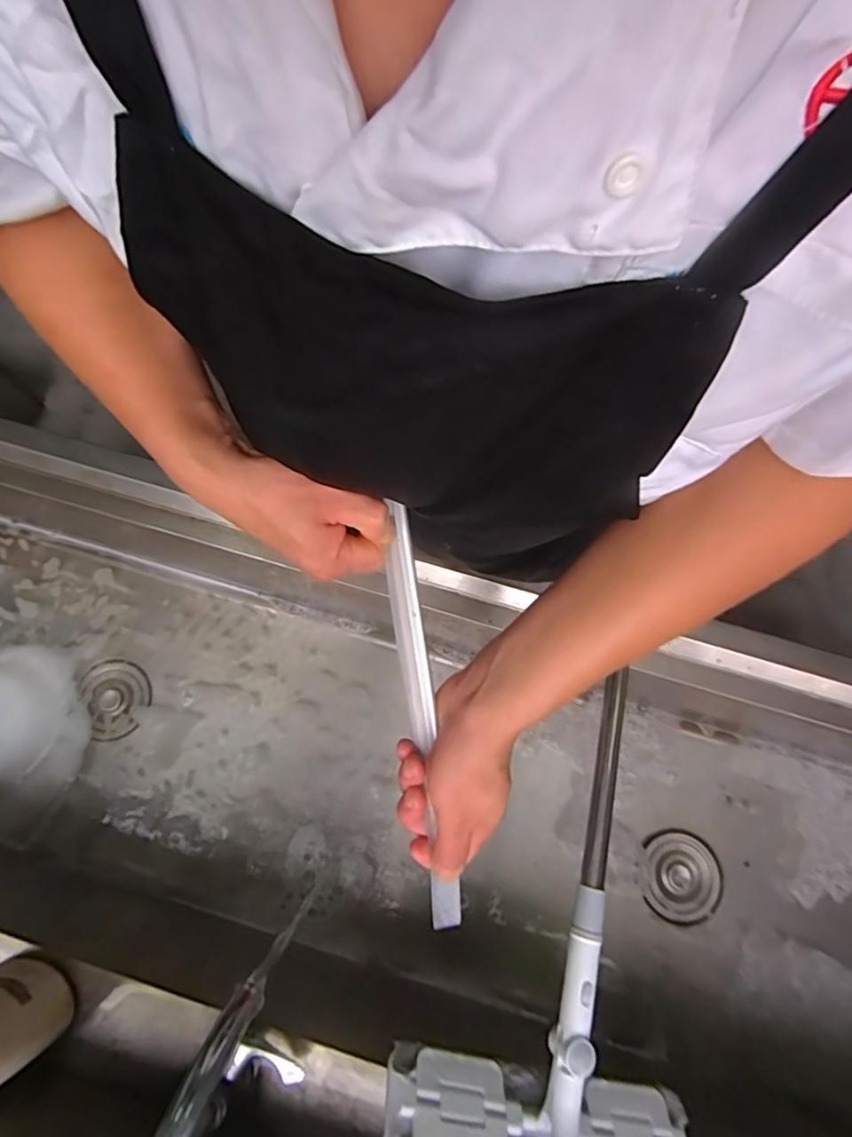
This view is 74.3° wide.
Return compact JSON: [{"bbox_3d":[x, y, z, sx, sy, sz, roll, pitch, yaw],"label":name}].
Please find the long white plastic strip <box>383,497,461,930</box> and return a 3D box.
[{"bbox_3d":[-0.005,0.103,0.394,0.021,0.009,0.294,-8,90,-3],"label":"long white plastic strip"}]

